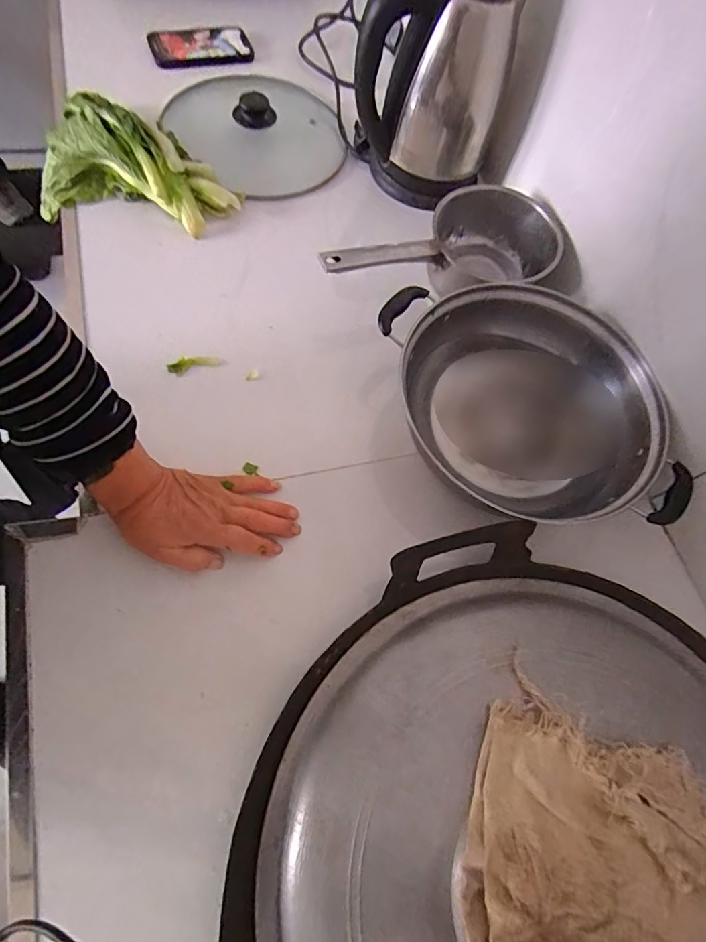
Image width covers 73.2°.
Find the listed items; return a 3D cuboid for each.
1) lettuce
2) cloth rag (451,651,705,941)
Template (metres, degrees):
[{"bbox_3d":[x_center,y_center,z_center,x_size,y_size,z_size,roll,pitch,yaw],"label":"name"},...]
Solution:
[{"bbox_3d":[-0.268,-0.385,0.600,0.260,0.074,0.160,20,65,1],"label":"lettuce"},{"bbox_3d":[0.169,0.267,0.327,0.179,0.022,0.165,20,67,7],"label":"cloth rag"}]

